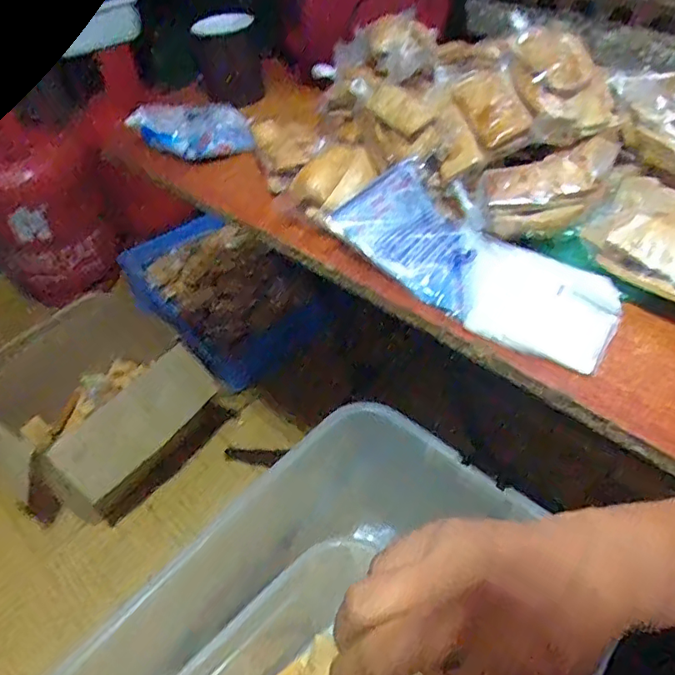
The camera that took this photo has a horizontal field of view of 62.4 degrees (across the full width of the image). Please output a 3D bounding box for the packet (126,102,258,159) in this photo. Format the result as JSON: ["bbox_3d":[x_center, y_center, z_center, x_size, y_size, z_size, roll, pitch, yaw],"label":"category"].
[{"bbox_3d":[-0.174,-0.245,0.655,0.169,0.039,0.060,11,48,12],"label":"packet"}]

